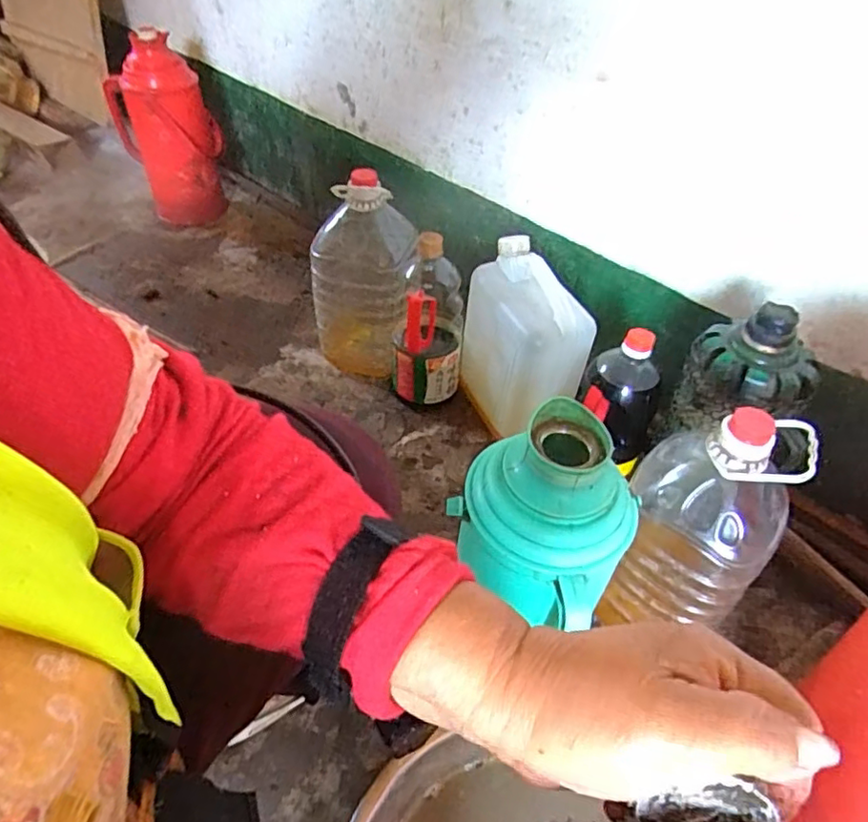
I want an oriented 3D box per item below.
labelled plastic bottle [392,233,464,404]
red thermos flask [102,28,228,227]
[{"bbox_3d":[-0.007,-0.139,0.931,0.107,0.265,0.101,4,46,-1],"label":"labelled plastic bottle"},{"bbox_3d":[-0.561,-0.585,1.277,0.201,0.357,0.179,-15,49,-18],"label":"red thermos flask"}]

